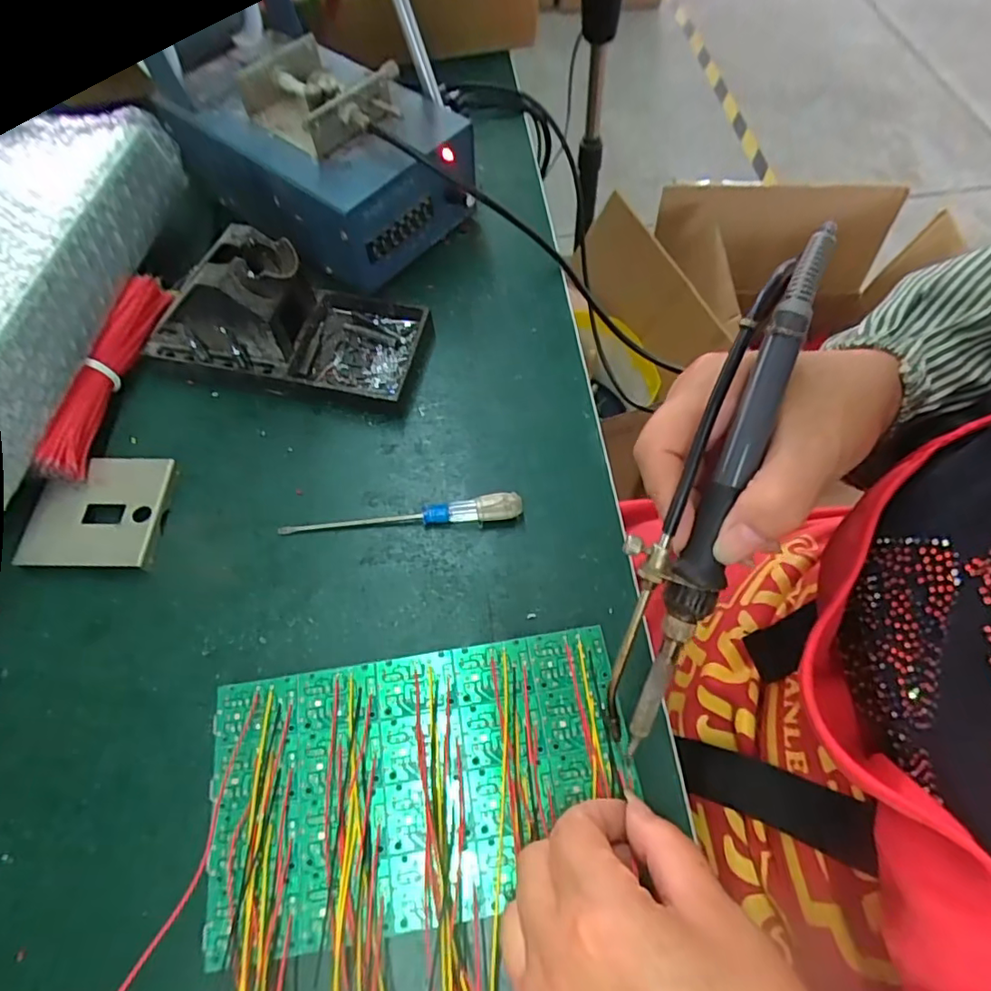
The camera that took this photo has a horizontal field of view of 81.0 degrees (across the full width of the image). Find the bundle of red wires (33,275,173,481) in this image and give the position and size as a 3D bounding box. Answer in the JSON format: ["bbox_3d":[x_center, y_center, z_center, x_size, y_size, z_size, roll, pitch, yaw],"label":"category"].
[{"bbox_3d":[-0.221,-0.070,0.331,0.020,0.028,0.133,5,63,4],"label":"bundle of red wires"}]

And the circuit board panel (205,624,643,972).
[{"bbox_3d":[-0.030,0.118,0.242,0.170,0.007,0.100,-7,63,-6],"label":"circuit board panel"}]

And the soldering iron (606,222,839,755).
[{"bbox_3d":[0.076,0.000,0.217,0.034,0.015,0.202,17,98,6],"label":"soldering iron"}]

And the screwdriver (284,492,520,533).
[{"bbox_3d":[-0.050,0.009,0.306,0.126,0.015,0.012,-3,63,0],"label":"screwdriver"}]

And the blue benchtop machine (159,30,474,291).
[{"bbox_3d":[-0.110,-0.227,0.383,0.194,0.082,0.124,31,67,15],"label":"blue benchtop machine"}]

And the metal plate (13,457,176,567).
[{"bbox_3d":[-0.209,0.009,0.309,0.063,0.012,0.063,1,63,-2],"label":"metal plate"}]

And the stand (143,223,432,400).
[{"bbox_3d":[-0.124,-0.109,0.337,0.154,0.070,0.075,11,63,6],"label":"stand"}]

